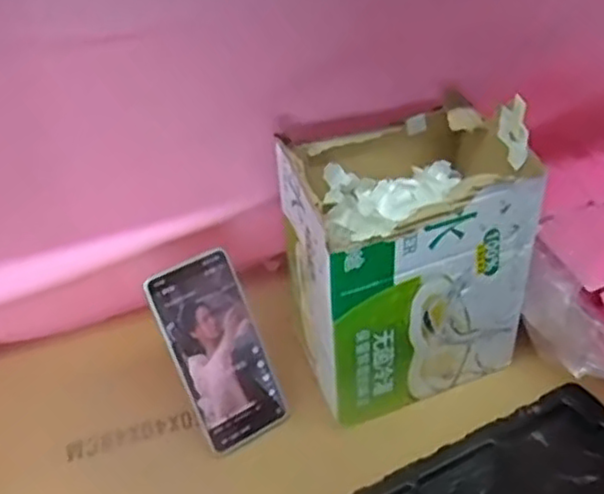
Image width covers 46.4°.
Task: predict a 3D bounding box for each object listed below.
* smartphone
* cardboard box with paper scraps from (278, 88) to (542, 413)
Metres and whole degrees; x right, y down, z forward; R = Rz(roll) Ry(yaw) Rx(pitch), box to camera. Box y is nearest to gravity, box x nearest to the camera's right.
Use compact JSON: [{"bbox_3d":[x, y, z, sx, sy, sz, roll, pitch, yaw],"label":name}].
[{"bbox_3d":[-0.071,0.089,0.609,0.081,0.166,0.014,-29,14,-29],"label":"smartphone"},{"bbox_3d":[0.087,0.001,0.625,0.200,0.211,0.153,-17,40,-17],"label":"cardboard box with paper scraps"}]

